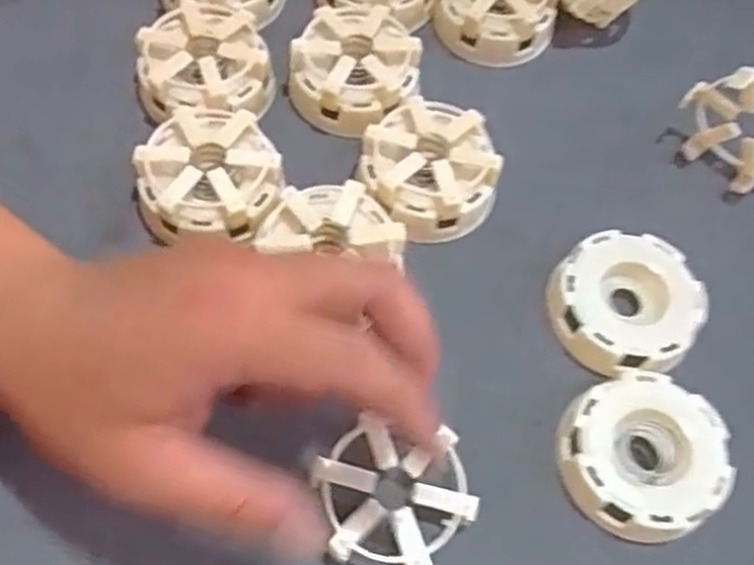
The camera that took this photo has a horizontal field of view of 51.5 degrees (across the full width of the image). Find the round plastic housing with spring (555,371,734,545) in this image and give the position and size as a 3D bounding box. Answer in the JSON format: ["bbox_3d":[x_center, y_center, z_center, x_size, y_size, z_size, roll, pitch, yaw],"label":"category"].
[{"bbox_3d":[0.108,0.071,0.320,0.063,0.024,0.063,2,62,-3],"label":"round plastic housing with spring"}]

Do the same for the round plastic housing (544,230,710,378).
[{"bbox_3d":[0.111,0.010,0.353,0.065,0.025,0.062,2,62,-3],"label":"round plastic housing"}]

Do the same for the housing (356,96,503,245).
[{"bbox_3d":[0.025,-0.052,0.378,0.063,0.039,0.062,2,62,-3],"label":"housing"}]

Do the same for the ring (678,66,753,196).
[{"bbox_3d":[0.179,-0.074,0.380,0.065,0.059,0.017,41,67,17],"label":"ring"}]

